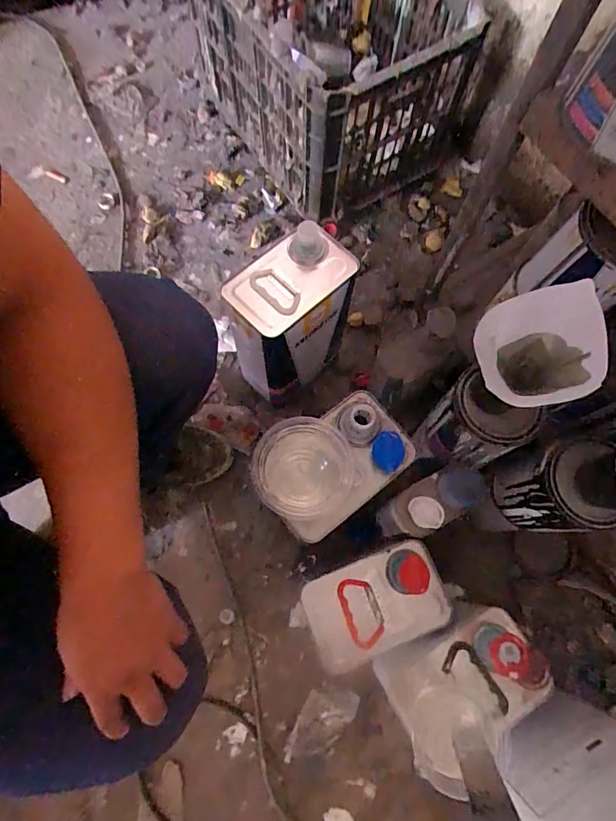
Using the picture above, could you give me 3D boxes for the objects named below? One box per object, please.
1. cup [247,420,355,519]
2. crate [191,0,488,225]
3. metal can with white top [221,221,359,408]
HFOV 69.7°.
[{"bbox_3d":[-0.002,0.061,0.440,0.093,0.095,0.087,0,73,-2],"label":"cup"},{"bbox_3d":[0.030,-0.637,0.772,0.329,0.269,0.446,-32,76,-11],"label":"crate"},{"bbox_3d":[-0.024,-0.131,0.675,0.173,0.252,0.103,-42,78,-13],"label":"metal can with white top"}]

